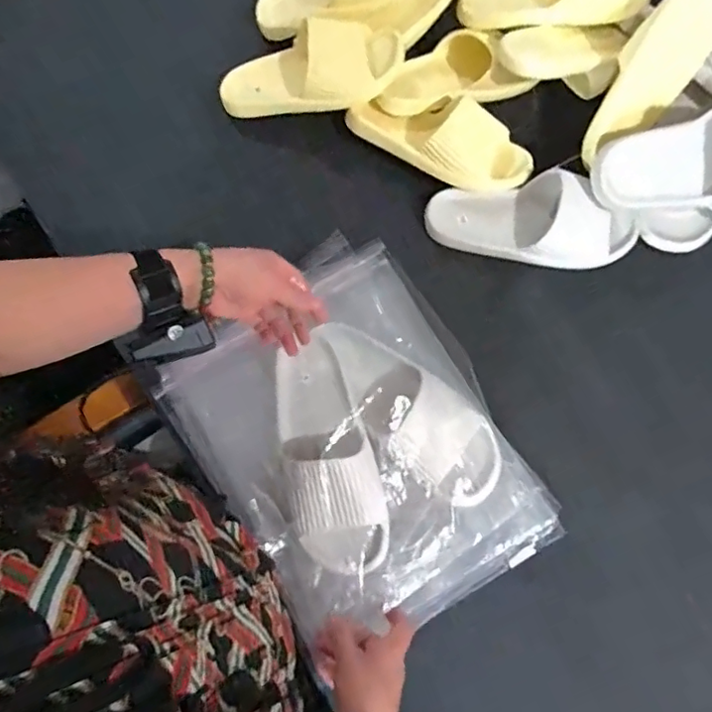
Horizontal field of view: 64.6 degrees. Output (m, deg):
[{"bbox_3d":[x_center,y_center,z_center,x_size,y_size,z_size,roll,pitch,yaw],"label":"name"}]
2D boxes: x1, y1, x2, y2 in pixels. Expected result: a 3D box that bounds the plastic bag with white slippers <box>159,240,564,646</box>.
[{"bbox_3d":[-0.021,0.091,0.624,0.320,0.095,0.391,-30,75,-9],"label":"plastic bag with white slippers"}]

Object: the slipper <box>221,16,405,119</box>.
[{"bbox_3d":[-0.064,-0.378,0.746,0.243,0.065,0.098,-6,72,16],"label":"slipper"}]

